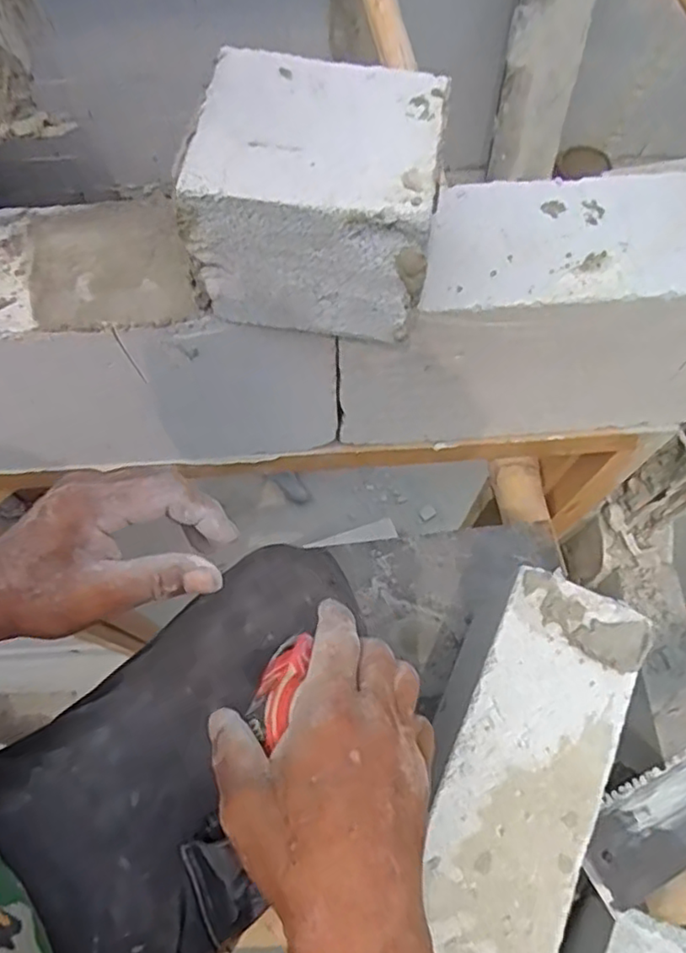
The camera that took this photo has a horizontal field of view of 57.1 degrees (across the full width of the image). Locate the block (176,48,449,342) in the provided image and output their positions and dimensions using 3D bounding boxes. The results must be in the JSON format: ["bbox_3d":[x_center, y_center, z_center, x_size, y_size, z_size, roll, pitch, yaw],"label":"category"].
[{"bbox_3d":[-0.014,-0.147,0.339,0.123,0.091,0.100,10,68,4],"label":"block"}]

